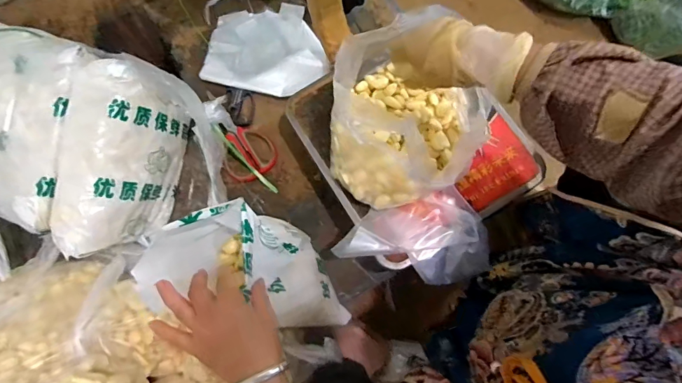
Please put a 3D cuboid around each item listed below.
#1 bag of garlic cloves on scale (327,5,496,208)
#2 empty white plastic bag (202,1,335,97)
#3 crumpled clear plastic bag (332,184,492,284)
[{"bbox_3d":[0.086,-0.125,0.549,0.231,0.128,0.246,-22,78,-4],"label":"bag of garlic cloves on scale"},{"bbox_3d":[-0.143,-0.278,0.762,0.227,0.020,0.186,3,77,2],"label":"empty white plastic bag"},{"bbox_3d":[0.107,0.078,0.578,0.212,0.030,0.131,-16,77,-3],"label":"crumpled clear plastic bag"}]

